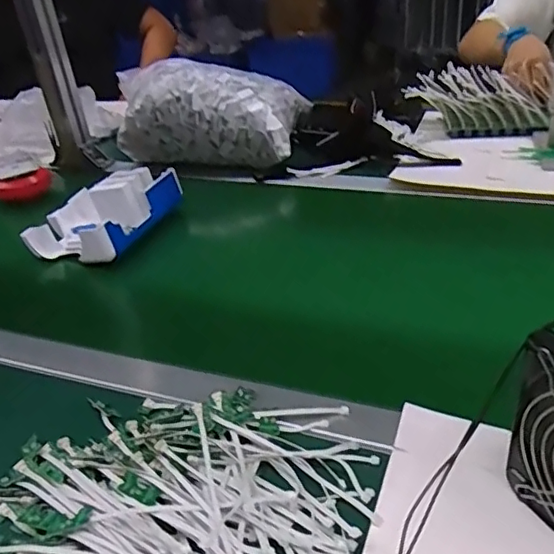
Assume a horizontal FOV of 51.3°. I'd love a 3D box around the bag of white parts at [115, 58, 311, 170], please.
[{"bbox_3d":[-0.117,-0.279,0.957,0.302,0.127,0.204,-2,34,9],"label":"bag of white parts"}]

